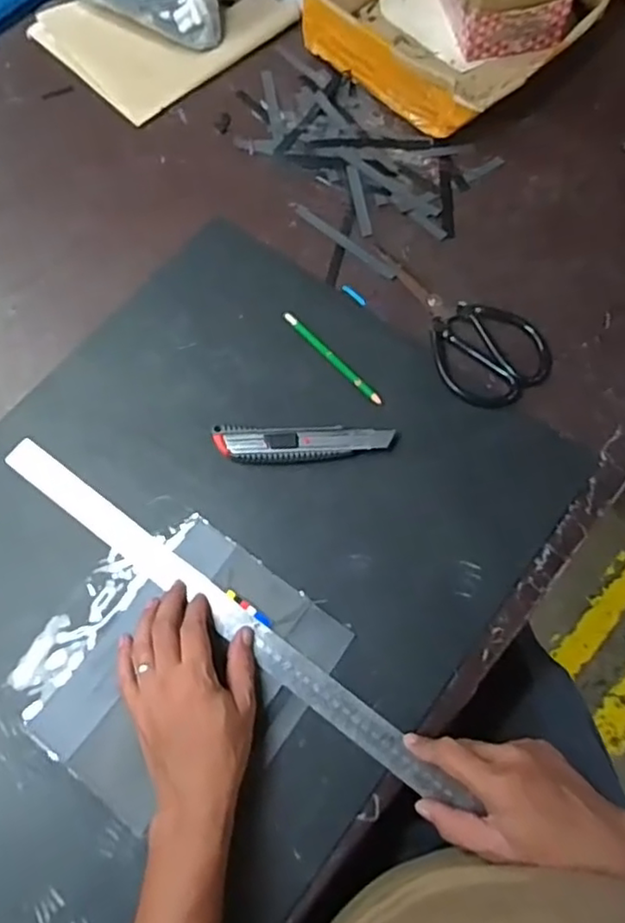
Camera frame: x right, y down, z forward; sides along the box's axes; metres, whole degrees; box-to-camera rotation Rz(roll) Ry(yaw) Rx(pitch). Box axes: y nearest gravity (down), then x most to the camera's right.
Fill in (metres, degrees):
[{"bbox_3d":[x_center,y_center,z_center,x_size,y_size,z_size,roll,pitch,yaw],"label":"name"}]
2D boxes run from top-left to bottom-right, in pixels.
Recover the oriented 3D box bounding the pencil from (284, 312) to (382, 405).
[{"bbox_3d":[0.019,-0.104,0.640,0.010,0.005,0.136,-40,74,-13],"label":"pencil"}]

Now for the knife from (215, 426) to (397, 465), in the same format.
[{"bbox_3d":[-0.009,-0.016,0.599,0.162,0.013,0.036,1,70,1],"label":"knife"}]

